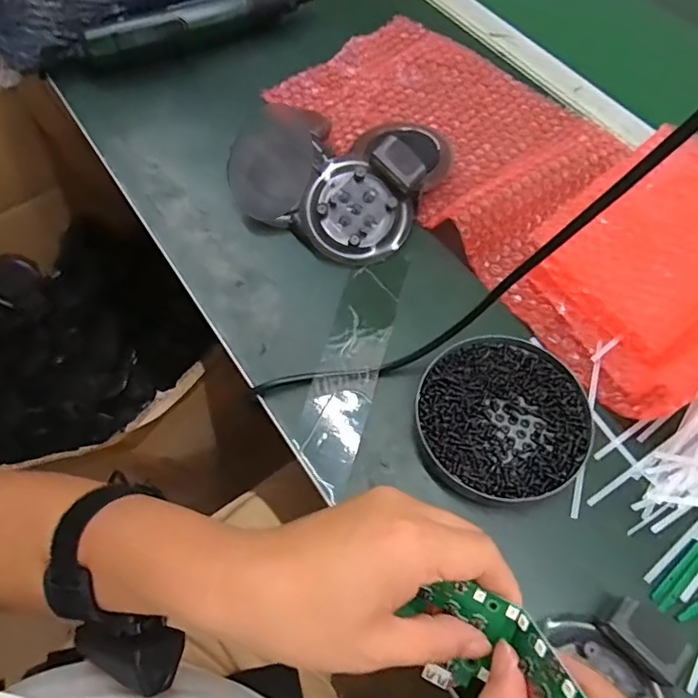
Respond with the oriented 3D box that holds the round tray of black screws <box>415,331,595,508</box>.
[{"bbox_3d":[0.102,0.046,0.360,0.110,0.020,0.114,0,63,1],"label":"round tray of black screws"}]

